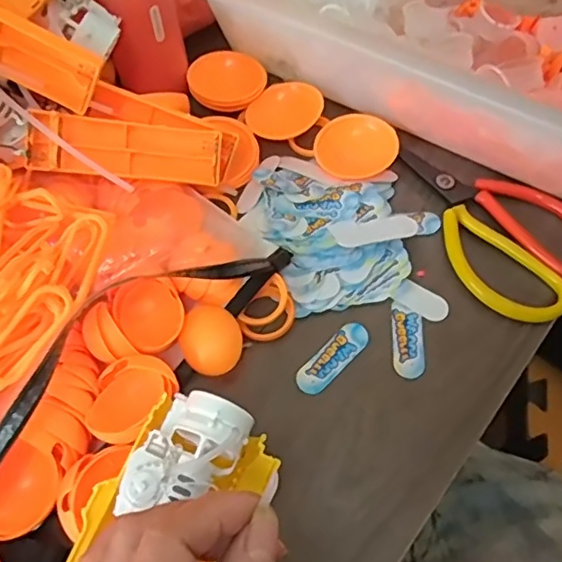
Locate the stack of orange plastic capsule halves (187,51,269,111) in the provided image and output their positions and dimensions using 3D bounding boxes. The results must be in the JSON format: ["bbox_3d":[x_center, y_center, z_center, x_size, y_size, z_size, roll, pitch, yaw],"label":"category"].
[{"bbox_3d":[-0.039,-0.147,0.427,0.051,0.013,0.045,21,65,7],"label":"stack of orange plastic capsule halves"}]

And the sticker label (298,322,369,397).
[{"bbox_3d":[0.030,0.044,0.337,0.018,0.004,0.051,41,69,21],"label":"sticker label"}]

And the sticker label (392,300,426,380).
[{"bbox_3d":[0.075,0.035,0.342,0.018,0.004,0.047,2,60,5],"label":"sticker label"}]

